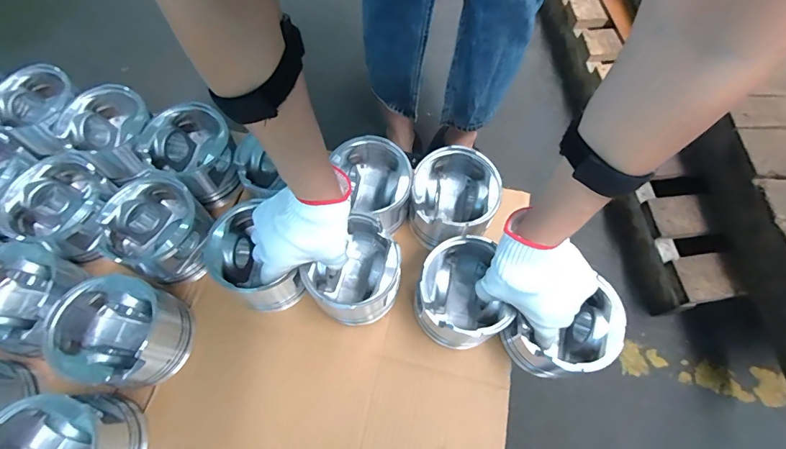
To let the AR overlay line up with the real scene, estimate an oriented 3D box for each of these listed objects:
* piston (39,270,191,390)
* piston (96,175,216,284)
[{"bbox_3d":[-0.294,0.118,0.450,0.113,0.090,0.105,1,65,-2],"label":"piston"},{"bbox_3d":[-0.280,0.009,0.499,0.101,0.080,0.105,1,65,-2],"label":"piston"}]

